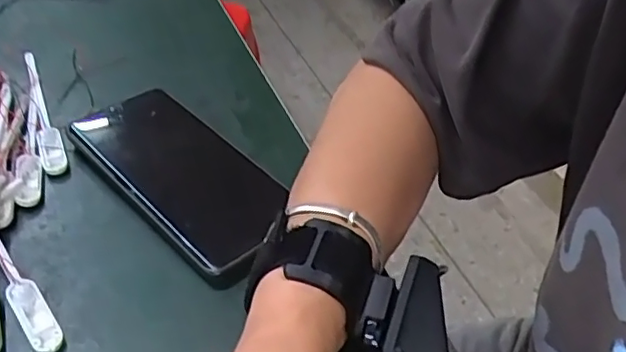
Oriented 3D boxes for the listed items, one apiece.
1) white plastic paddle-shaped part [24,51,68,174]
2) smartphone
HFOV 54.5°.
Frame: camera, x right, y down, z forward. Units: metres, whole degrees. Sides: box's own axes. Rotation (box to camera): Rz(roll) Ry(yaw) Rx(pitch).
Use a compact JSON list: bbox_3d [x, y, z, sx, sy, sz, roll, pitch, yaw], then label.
[{"bbox_3d":[-0.193,-0.050,0.432,0.016,0.011,0.140,-15,45,-20],"label":"white plastic paddle-shaped part"},{"bbox_3d":[-0.085,-0.008,0.380,0.156,0.014,0.074,35,50,30],"label":"smartphone"}]

